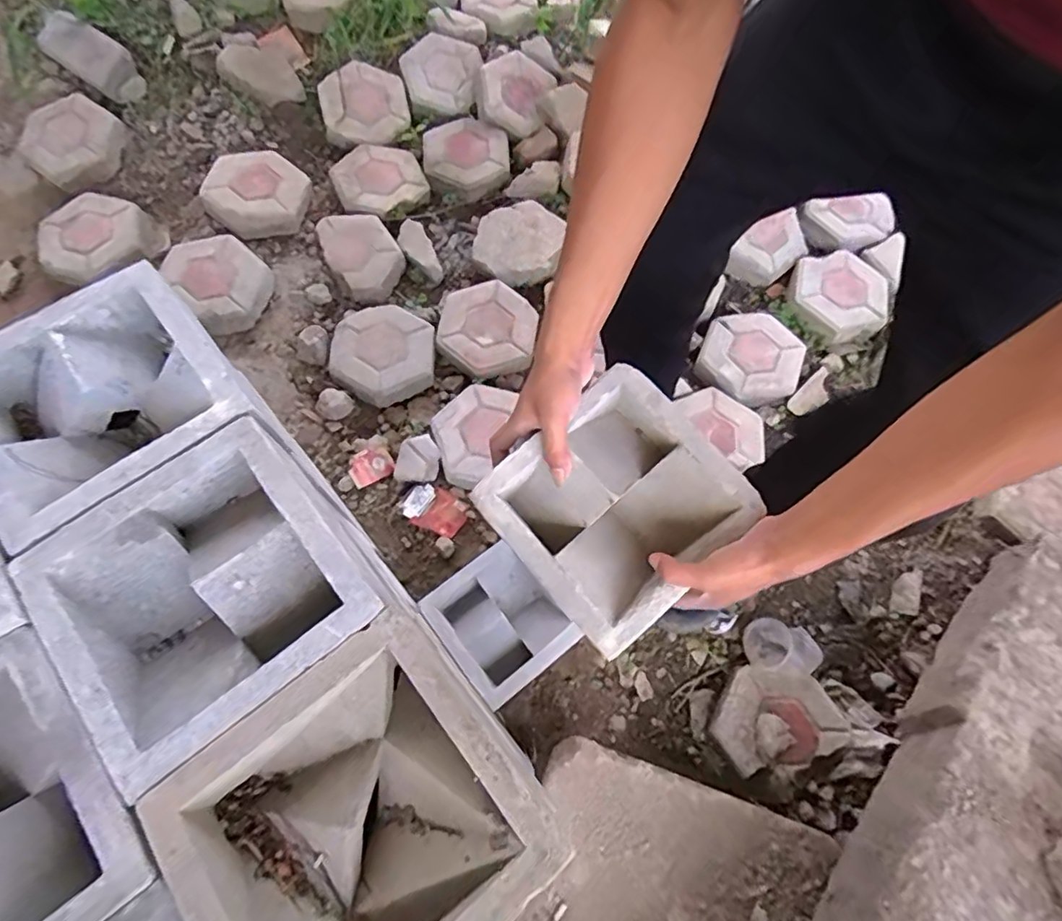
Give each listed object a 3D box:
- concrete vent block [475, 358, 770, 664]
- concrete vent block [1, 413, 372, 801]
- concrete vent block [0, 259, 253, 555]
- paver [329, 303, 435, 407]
[{"bbox_3d":[0.081,0.044,0.548,0.203,0.080,0.199,-41,79,-3],"label":"concrete vent block"},{"bbox_3d":[-0.246,0.100,0.439,0.198,0.064,0.200,-36,75,-17],"label":"concrete vent block"},{"bbox_3d":[-0.369,-0.050,0.489,0.199,0.062,0.188,-38,75,-17],"label":"concrete vent block"},{"bbox_3d":[-0.294,-0.227,1.134,0.188,0.053,0.212,0,68,-4],"label":"paver"}]

